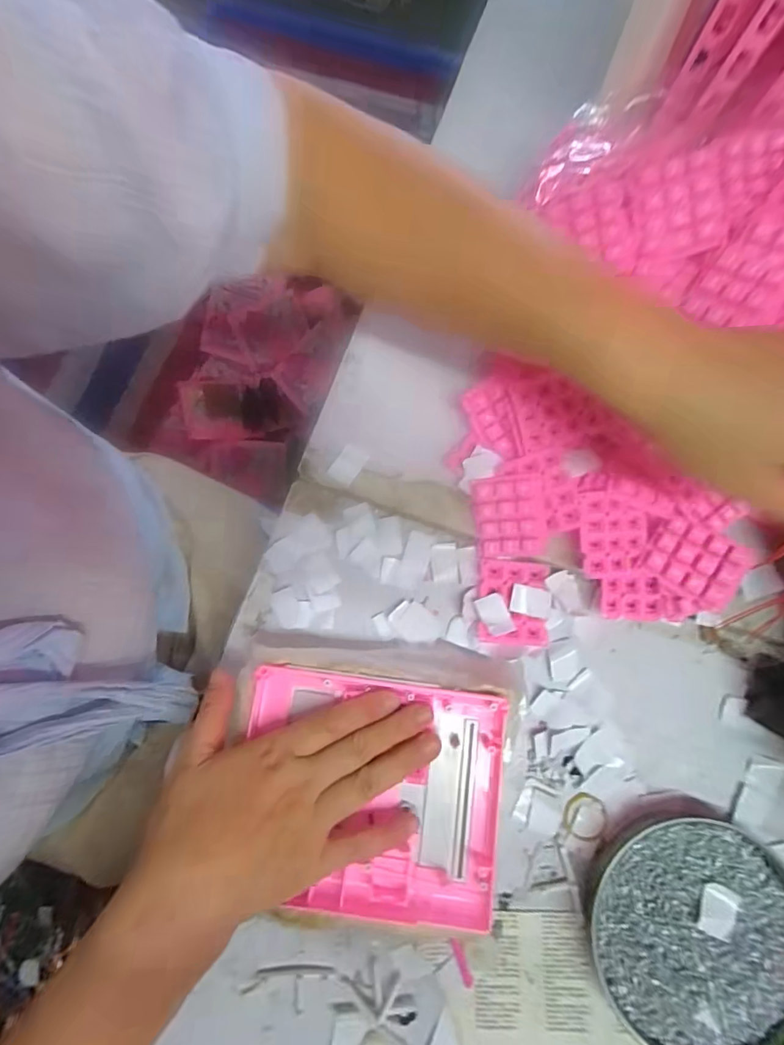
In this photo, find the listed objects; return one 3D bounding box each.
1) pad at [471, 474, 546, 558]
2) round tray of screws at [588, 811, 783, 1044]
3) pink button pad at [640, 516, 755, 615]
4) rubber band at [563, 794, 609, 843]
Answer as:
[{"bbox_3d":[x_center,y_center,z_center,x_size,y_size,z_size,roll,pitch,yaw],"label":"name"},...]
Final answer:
[{"bbox_3d":[0.085,-0.004,0.340,0.050,0.005,0.057,-4,91,22],"label":"pad"},{"bbox_3d":[0.196,0.261,0.297,0.125,0.023,0.133,0,80,1],"label":"round tray of screws"},{"bbox_3d":[0.208,0.026,0.318,0.056,0.008,0.047,32,87,23],"label":"pink button pad"},{"bbox_3d":[0.134,0.204,0.322,0.030,0.004,0.031,0,80,1],"label":"rubber band"}]

